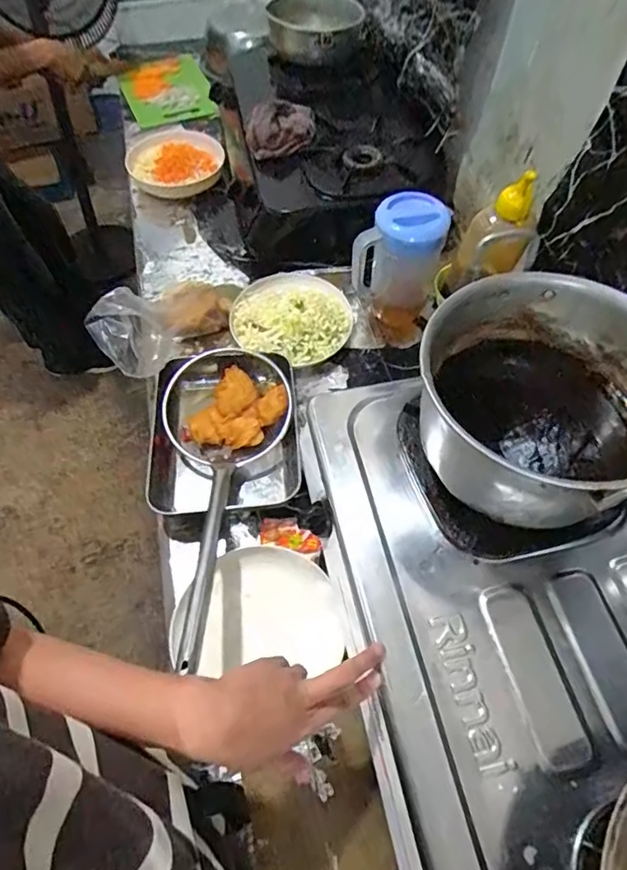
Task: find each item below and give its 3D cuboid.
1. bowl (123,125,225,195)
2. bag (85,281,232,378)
[{"bbox_3d":[-0.295,-0.581,1.151,0.188,0.064,0.251,-21,60,-13],"label":"bowl"},{"bbox_3d":[-0.220,-0.171,0.814,0.119,0.092,0.246,29,39,17],"label":"bag"}]

